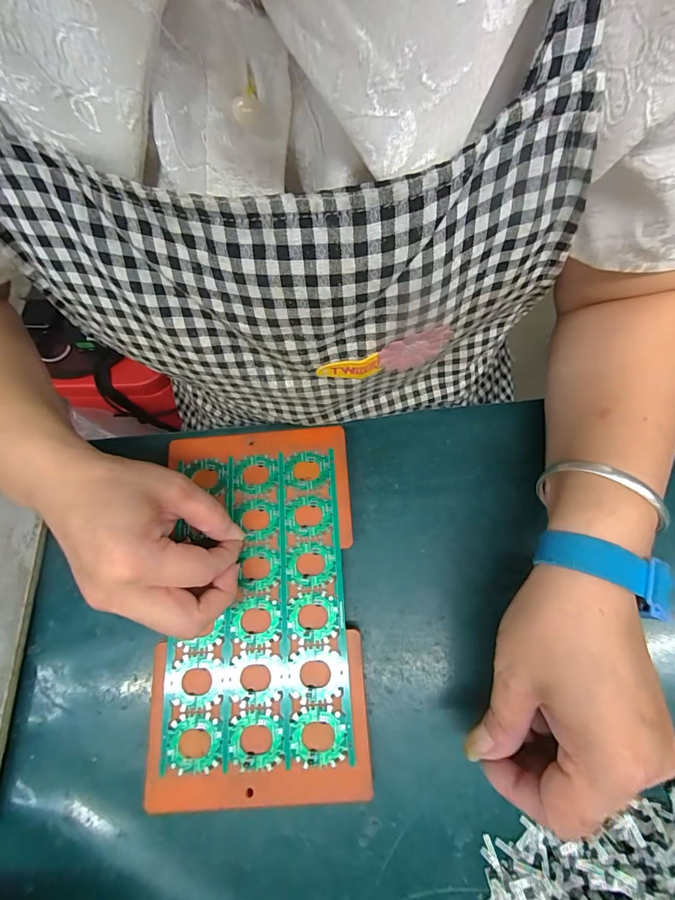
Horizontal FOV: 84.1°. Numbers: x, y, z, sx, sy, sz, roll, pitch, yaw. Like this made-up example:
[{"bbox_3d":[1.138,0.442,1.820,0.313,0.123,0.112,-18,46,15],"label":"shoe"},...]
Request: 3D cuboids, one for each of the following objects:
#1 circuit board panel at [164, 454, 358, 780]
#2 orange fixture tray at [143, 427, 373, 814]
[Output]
[{"bbox_3d":[-0.057,0.099,0.260,0.119,0.010,0.198,-5,75,1],"label":"circuit board panel"},{"bbox_3d":[-0.056,0.101,0.262,0.135,0.015,0.237,-5,71,2],"label":"orange fixture tray"}]

